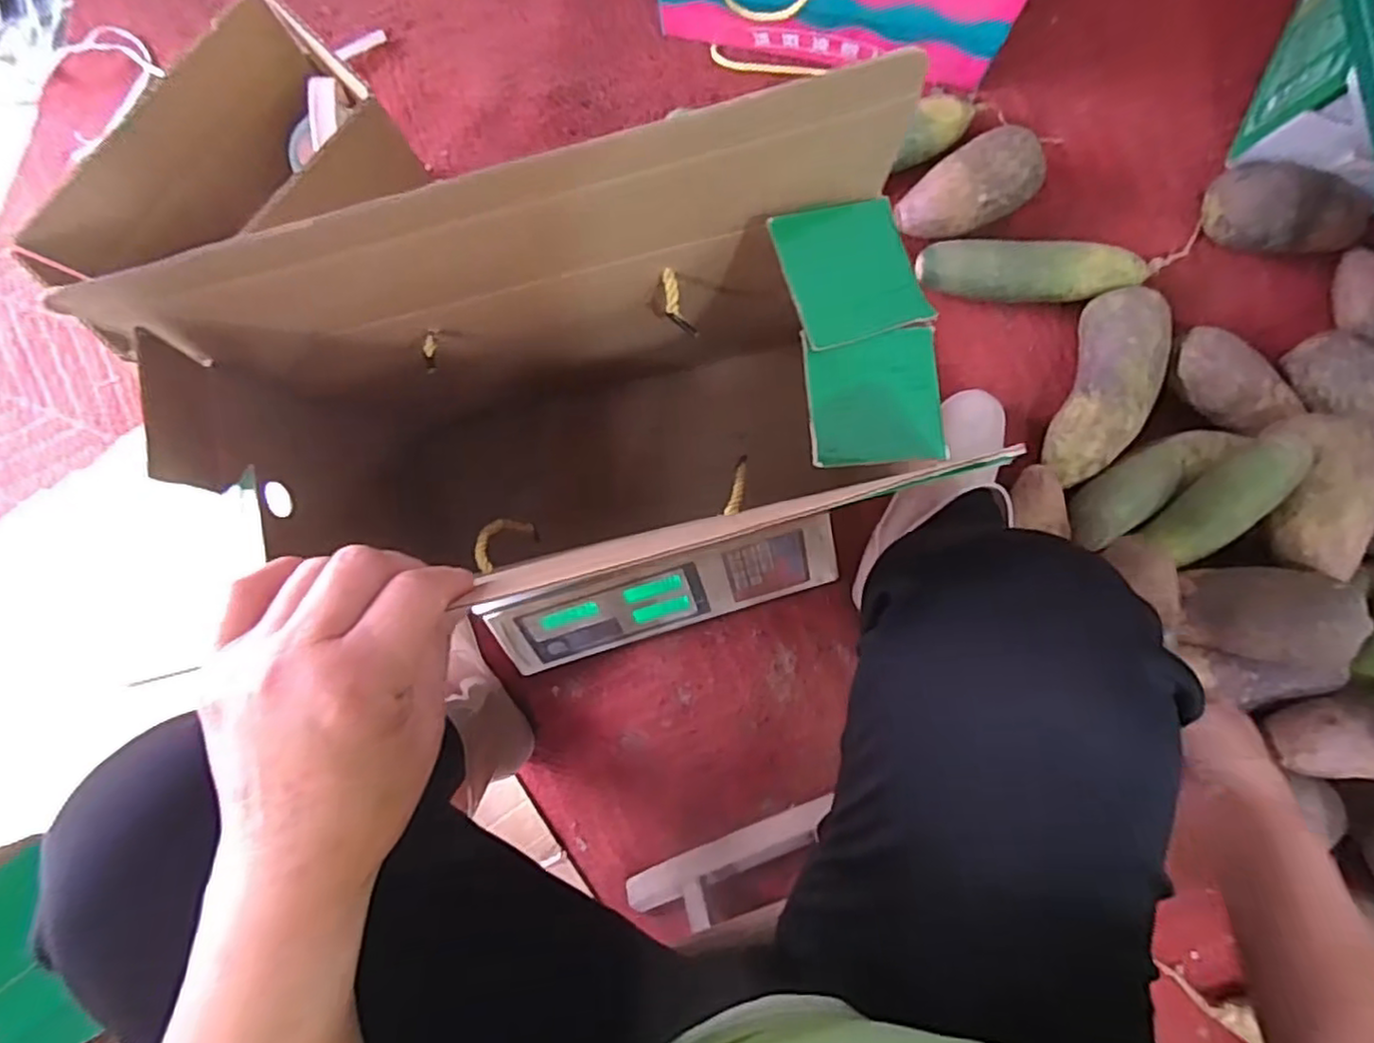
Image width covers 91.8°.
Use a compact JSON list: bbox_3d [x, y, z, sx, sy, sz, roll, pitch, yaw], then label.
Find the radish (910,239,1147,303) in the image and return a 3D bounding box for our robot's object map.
[{"bbox_3d":[0.336,-0.241,0.652,0.215,0.058,0.053,6,88,5],"label":"radish"}]

